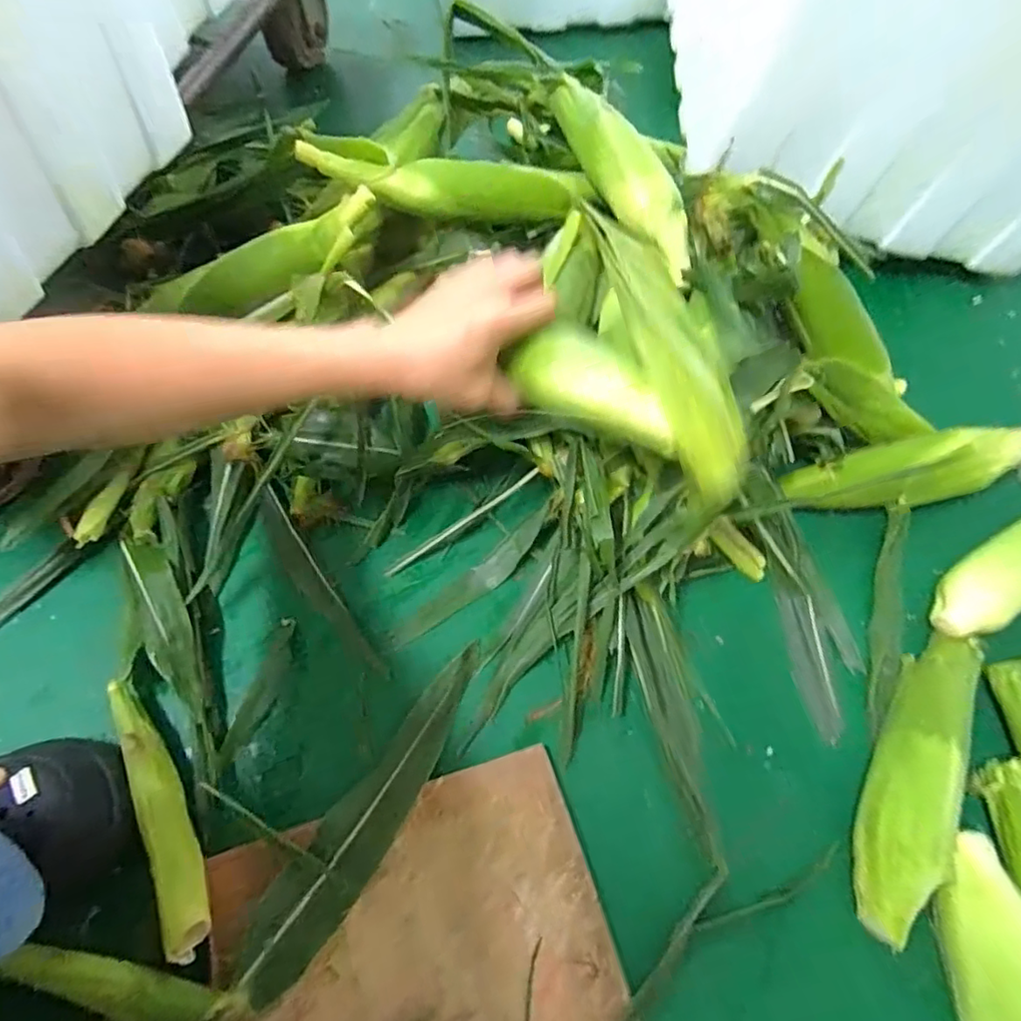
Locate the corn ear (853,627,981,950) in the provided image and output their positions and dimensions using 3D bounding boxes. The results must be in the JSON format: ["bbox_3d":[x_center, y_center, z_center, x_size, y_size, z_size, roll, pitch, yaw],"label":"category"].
[{"bbox_3d":[0.311,0.197,0.451,0.053,0.052,0.240,29,63,14],"label":"corn ear"}]

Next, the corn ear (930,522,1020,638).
[{"bbox_3d":[0.465,0.047,0.536,0.223,0.048,0.058,-30,68,-16],"label":"corn ear"}]

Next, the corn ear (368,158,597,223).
[{"bbox_3d":[-0.028,-0.327,0.600,0.218,0.042,0.047,2,63,-1],"label":"corn ear"}]

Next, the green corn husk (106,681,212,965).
[{"bbox_3d":[-0.255,0.217,0.429,0.032,0.031,0.194,-24,63,-15],"label":"green corn husk"}]

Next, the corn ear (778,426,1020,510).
[{"bbox_3d":[0.409,-0.038,0.577,0.296,0.061,0.057,-11,64,-8],"label":"corn ear"}]

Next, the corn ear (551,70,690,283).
[{"bbox_3d":[0.109,-0.335,0.570,0.044,0.051,0.233,-30,84,-18],"label":"corn ear"}]

